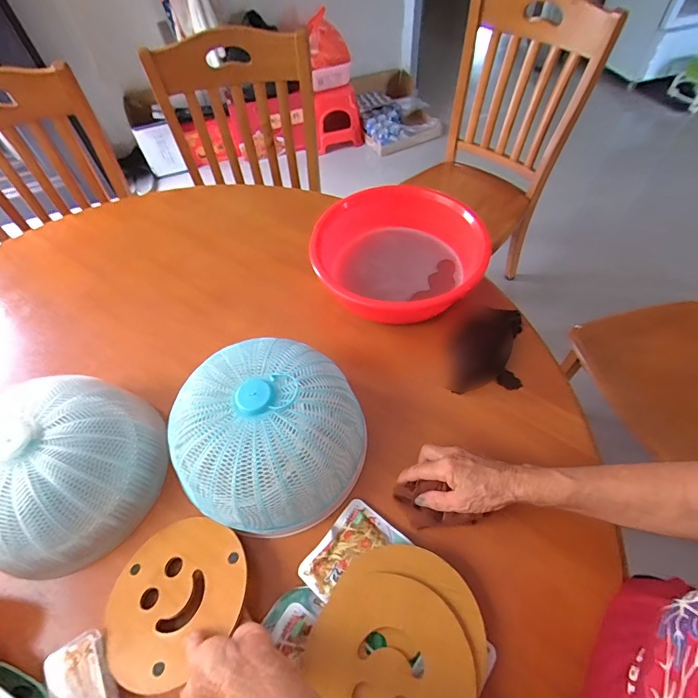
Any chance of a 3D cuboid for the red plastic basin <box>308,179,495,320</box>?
[{"bbox_3d":[0.080,-0.148,0.657,0.252,0.093,0.258,-1,57,1],"label":"red plastic basin"}]

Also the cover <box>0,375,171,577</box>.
[{"bbox_3d":[-0.346,0.137,0.491,0.216,0.105,0.200,-38,64,-21],"label":"cover"}]

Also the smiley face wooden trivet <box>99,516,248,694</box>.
[{"bbox_3d":[-0.193,0.267,0.443,0.158,0.007,0.146,-9,49,10],"label":"smiley face wooden trivet"}]

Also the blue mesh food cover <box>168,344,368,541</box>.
[{"bbox_3d":[-0.095,0.101,0.491,0.214,0.124,0.200,-34,63,-19],"label":"blue mesh food cover"}]

